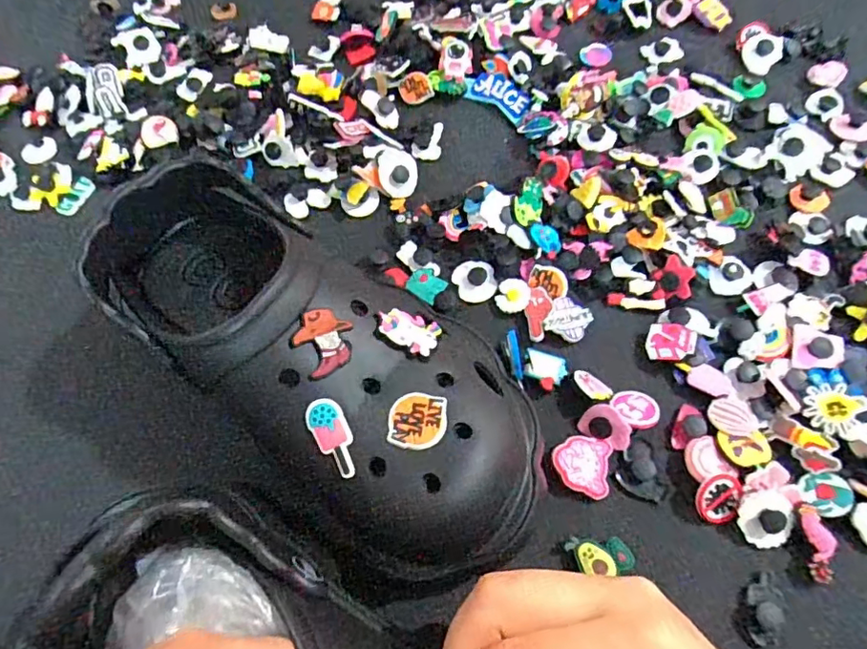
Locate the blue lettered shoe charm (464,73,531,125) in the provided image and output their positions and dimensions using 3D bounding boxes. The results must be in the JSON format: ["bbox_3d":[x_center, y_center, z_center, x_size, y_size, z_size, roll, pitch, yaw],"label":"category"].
[{"bbox_3d":[0.046,-0.165,0.392,0.051,0.004,0.024,35,89,19],"label":"blue lettered shoe charm"}]

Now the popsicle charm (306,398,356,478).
[{"bbox_3d":[-0.040,0.045,0.217,0.014,0.004,0.032,-25,81,-9],"label":"popsicle charm"}]

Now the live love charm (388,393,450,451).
[{"bbox_3d":[-0.006,0.039,0.221,0.022,0.004,0.022,5,65,6],"label":"live love charm"}]

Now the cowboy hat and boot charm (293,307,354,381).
[{"bbox_3d":[-0.044,0.006,0.225,0.024,0.004,0.026,-30,92,-28],"label":"cowboy hat and boot charm"}]

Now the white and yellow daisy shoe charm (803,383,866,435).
[{"bbox_3d":[0.199,0.041,0.272,0.023,0.004,0.024,-9,68,23],"label":"white and yellow daisy shoe charm"}]

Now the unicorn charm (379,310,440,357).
[{"bbox_3d":[-0.011,0.002,0.241,0.027,0.004,0.020,26,46,-5],"label":"unicorn charm"}]

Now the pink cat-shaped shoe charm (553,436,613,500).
[{"bbox_3d":[0.075,0.072,0.277,0.028,0.010,0.028,9,64,8],"label":"pink cat-shaped shoe charm"}]

